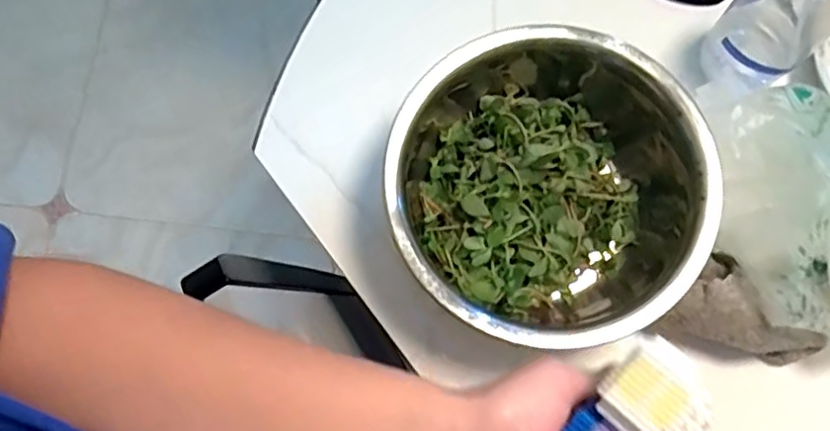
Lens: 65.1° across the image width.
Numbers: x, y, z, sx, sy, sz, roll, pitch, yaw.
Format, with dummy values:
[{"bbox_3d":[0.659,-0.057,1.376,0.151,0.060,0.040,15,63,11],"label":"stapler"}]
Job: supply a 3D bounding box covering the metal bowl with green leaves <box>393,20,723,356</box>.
[{"bbox_3d":[0.112,-0.027,0.546,0.229,0.102,0.246,0,76,2],"label":"metal bowl with green leaves"}]

